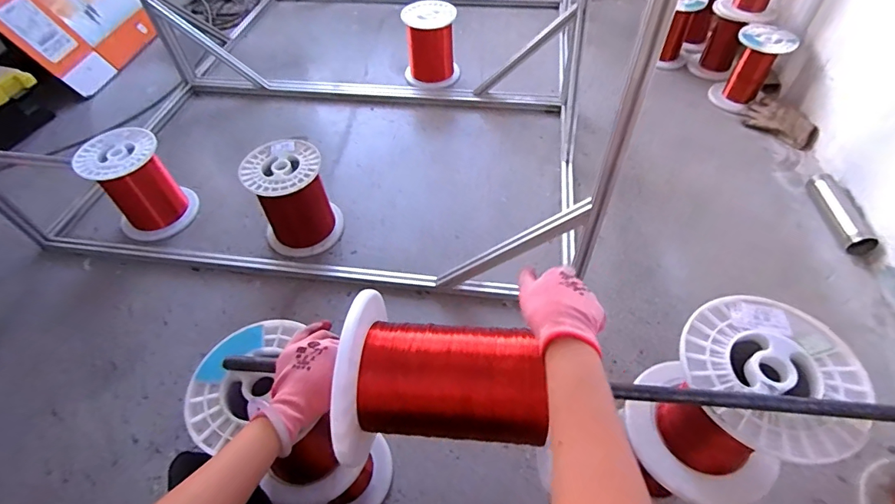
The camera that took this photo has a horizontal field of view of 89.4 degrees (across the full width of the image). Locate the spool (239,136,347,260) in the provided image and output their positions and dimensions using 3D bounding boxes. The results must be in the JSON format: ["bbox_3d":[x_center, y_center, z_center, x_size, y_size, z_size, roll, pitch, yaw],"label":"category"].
[{"bbox_3d":[-0.405,-0.131,1.212,0.200,0.252,0.193,-1,51,1],"label":"spool"}]

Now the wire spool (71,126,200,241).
[{"bbox_3d":[-0.885,-0.187,1.304,0.224,0.268,0.211,-1,51,1],"label":"wire spool"}]

